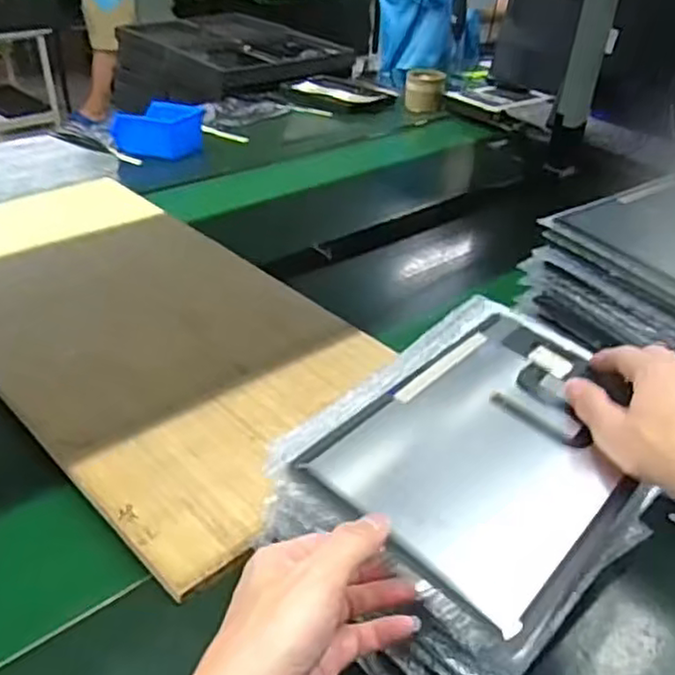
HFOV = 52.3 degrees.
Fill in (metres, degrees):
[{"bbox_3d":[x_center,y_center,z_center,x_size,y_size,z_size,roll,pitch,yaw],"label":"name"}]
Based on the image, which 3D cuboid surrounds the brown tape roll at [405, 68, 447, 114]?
[{"bbox_3d":[0.198,-0.560,1.559,0.087,0.067,0.099,6,35,3],"label":"brown tape roll"}]

